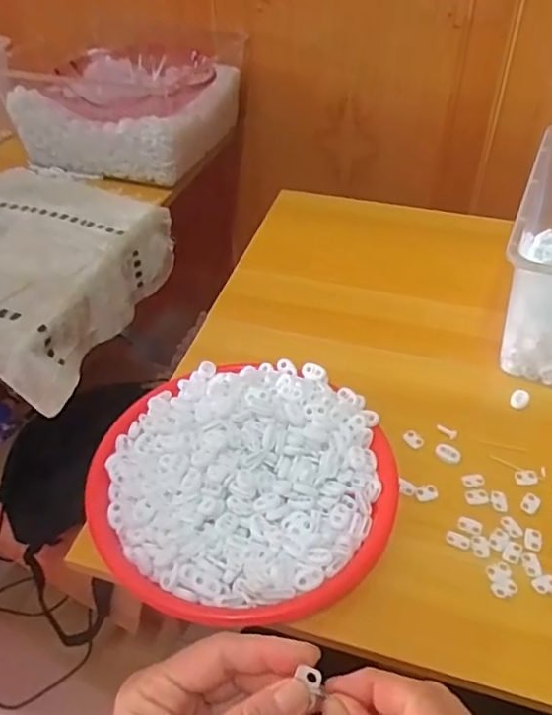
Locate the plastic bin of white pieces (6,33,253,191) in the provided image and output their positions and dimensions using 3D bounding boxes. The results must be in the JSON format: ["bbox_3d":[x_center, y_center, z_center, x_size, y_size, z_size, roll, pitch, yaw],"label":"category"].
[{"bbox_3d":[-0.212,-0.384,0.918,0.250,0.118,0.272,14,46,16],"label":"plastic bin of white pieces"}]

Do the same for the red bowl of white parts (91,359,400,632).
[{"bbox_3d":[-0.023,0.100,0.496,0.229,0.052,0.228,-28,50,-24],"label":"red bowl of white parts"}]

